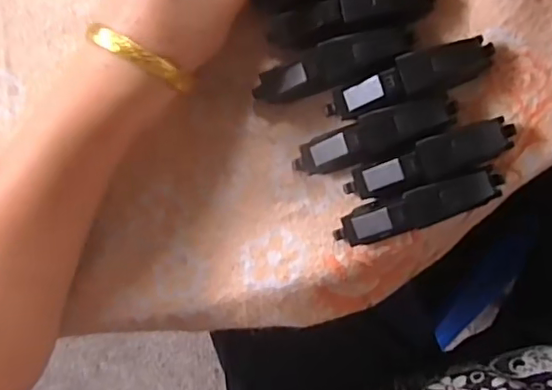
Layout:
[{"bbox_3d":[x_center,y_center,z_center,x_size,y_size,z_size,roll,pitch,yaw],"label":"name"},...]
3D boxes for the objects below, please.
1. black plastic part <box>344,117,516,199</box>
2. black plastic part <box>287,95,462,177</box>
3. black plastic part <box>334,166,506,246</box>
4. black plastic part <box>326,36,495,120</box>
[{"bbox_3d":[0.073,-0.016,0.269,0.080,0.017,0.020,-17,88,8],"label":"black plastic part"},{"bbox_3d":[0.047,-0.029,0.272,0.080,0.016,0.021,-22,87,8],"label":"black plastic part"},{"bbox_3d":[0.068,0.006,0.271,0.081,0.020,0.018,-19,88,8],"label":"black plastic part"},{"bbox_3d":[0.064,-0.055,0.269,0.080,0.017,0.020,-17,88,8],"label":"black plastic part"}]

